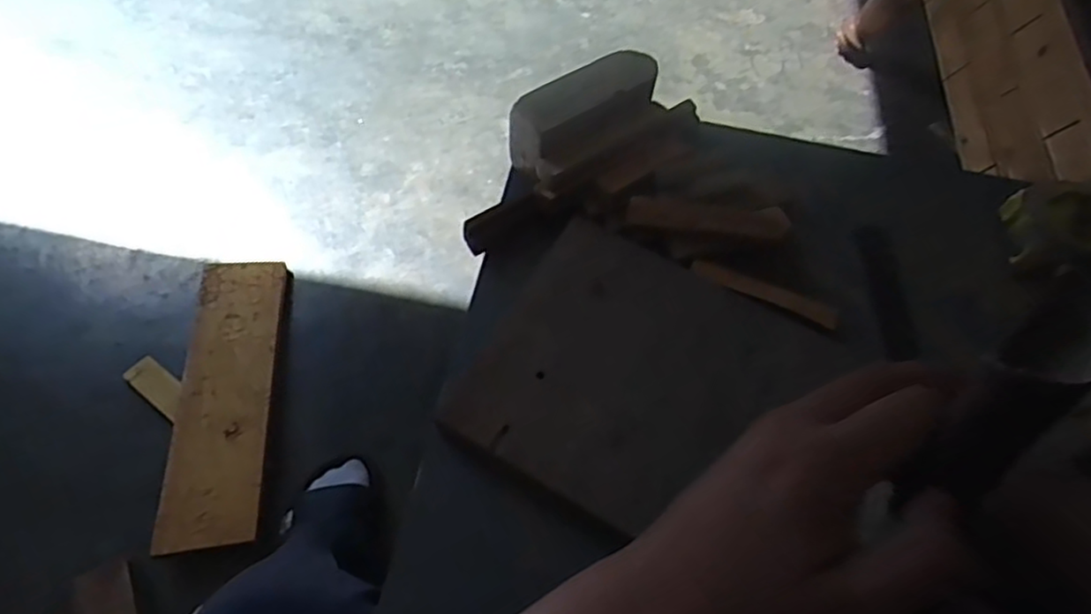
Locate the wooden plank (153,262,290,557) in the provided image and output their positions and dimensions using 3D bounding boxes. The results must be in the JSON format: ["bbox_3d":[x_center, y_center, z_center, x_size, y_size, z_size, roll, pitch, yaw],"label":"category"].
[{"bbox_3d":[-0.414,0.107,0.888,0.115,0.019,0.398,-4,57,-5],"label":"wooden plank"}]

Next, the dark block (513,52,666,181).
[{"bbox_3d":[0.032,-0.126,0.444,0.108,0.043,0.054,-32,61,-10],"label":"dark block"}]

